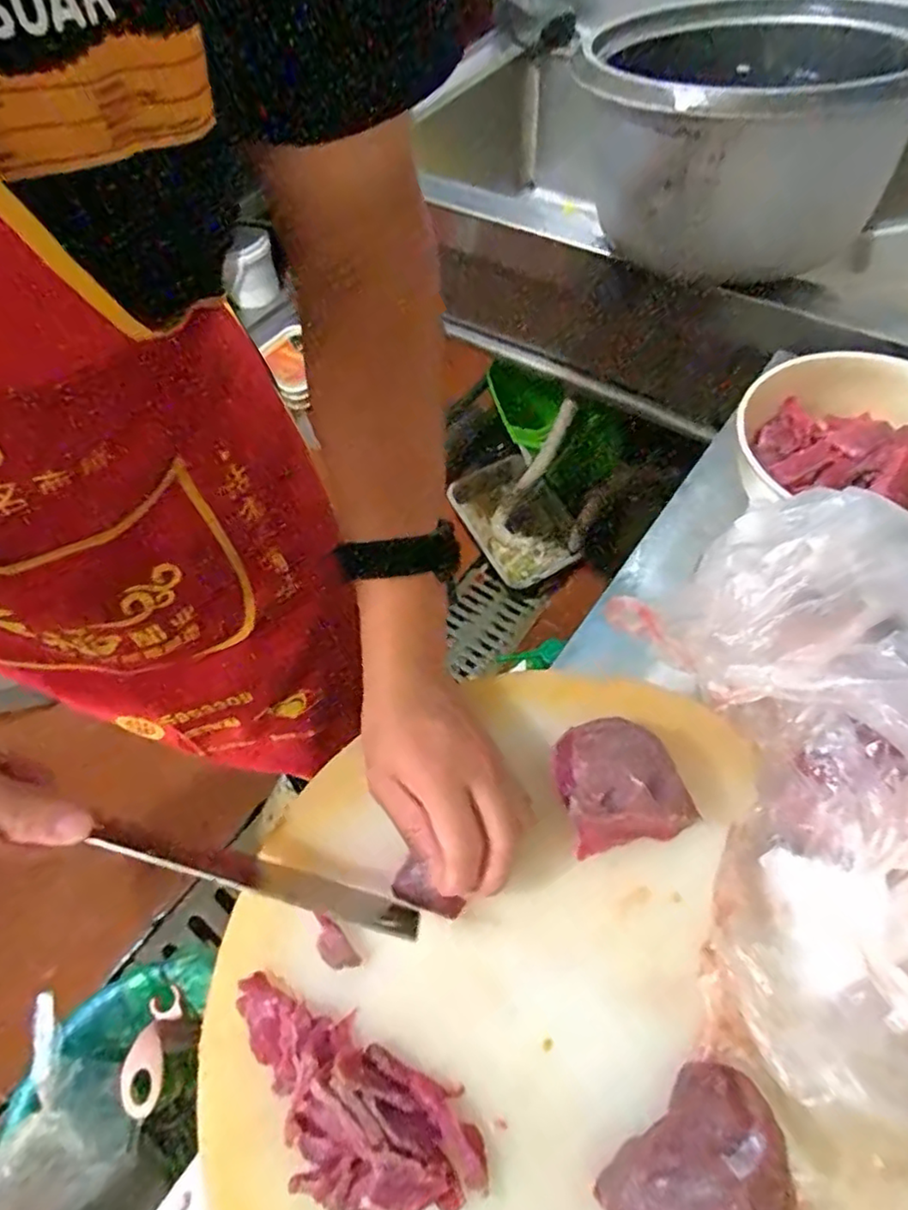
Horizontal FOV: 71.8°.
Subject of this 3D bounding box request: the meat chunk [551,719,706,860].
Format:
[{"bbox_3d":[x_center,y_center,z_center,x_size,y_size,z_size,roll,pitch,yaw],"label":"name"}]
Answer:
[{"bbox_3d":[0.089,0.098,0.346,0.058,0.055,0.063,-10,58,-2],"label":"meat chunk"}]

